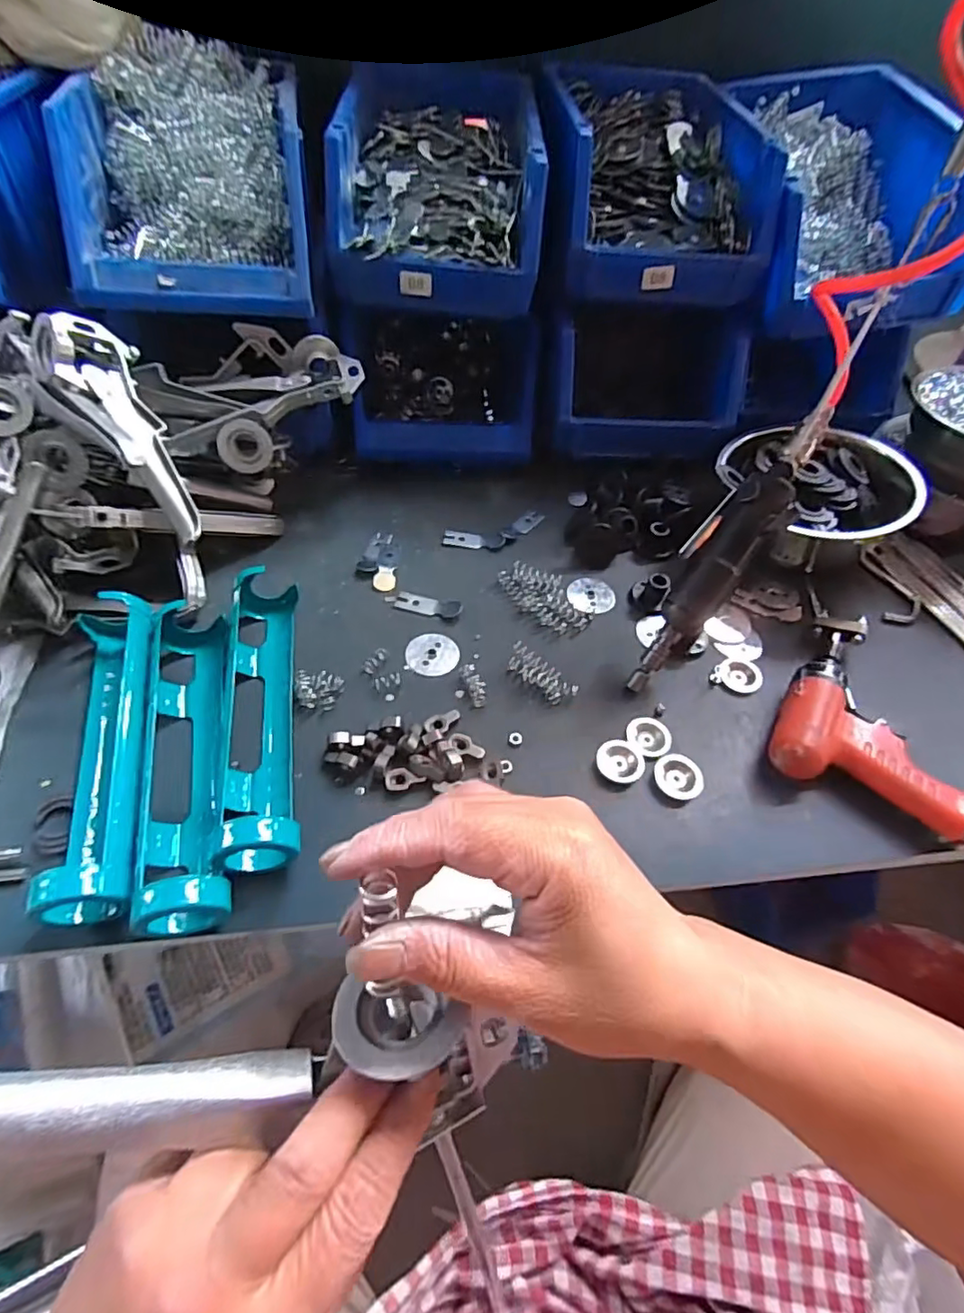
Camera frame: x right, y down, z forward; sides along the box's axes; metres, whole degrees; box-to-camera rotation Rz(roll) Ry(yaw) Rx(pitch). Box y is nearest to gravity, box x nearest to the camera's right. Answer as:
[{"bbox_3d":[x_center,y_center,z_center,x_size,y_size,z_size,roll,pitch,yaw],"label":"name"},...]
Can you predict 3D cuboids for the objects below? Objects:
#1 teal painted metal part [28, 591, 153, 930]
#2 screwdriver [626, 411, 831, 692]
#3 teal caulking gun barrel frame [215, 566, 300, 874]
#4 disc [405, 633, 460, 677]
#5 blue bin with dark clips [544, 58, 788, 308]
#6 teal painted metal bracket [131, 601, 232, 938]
[{"bbox_3d":[-0.269,0.058,0.427,0.058,0.043,0.249,-11,54,-12],"label":"teal painted metal part"},{"bbox_3d":[0.195,-0.083,0.484,0.056,0.041,0.257,35,101,22],"label":"screwdriver"},{"bbox_3d":[-0.169,0.039,0.449,0.051,0.044,0.251,-7,53,-9],"label":"teal caulking gun barrel frame"},{"bbox_3d":[-0.043,-0.002,0.521,0.046,0.004,0.044,2,52,-2],"label":"disc"},{"bbox_3d":[0.171,-0.534,0.658,0.200,0.121,0.359,0,52,-4],"label":"blue bin with dark clips"},{"bbox_3d":[-0.213,0.067,0.432,0.056,0.049,0.255,-10,53,-11],"label":"teal painted metal bracket"}]

